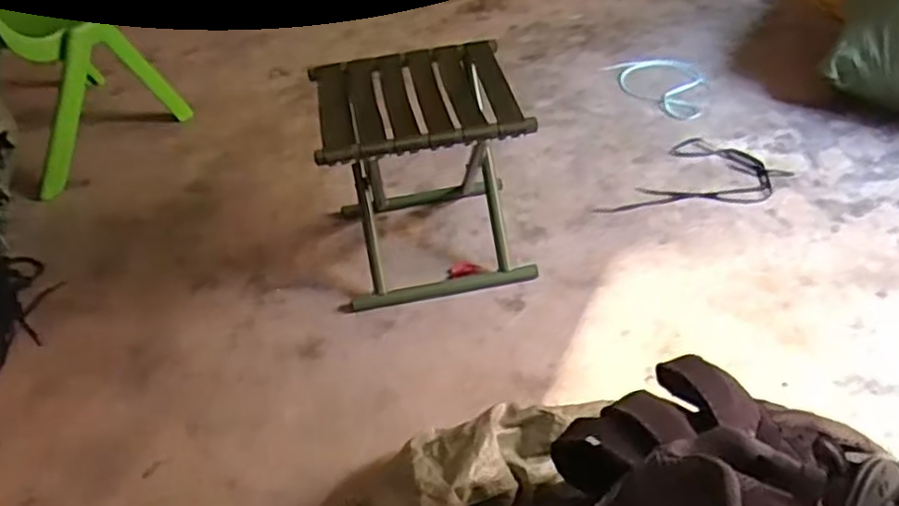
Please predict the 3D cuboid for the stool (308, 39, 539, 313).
[{"bbox_3d":[-0.041,-0.122,1.152,0.294,0.312,0.260,-11,43,-4],"label":"stool"}]

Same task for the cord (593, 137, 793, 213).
[{"bbox_3d":[0.453,-0.117,1.309,0.211,0.014,0.298,31,54,34],"label":"cord"}]

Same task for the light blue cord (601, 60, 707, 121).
[{"bbox_3d":[0.445,-0.362,1.564,0.215,0.024,0.212,7,44,16],"label":"light blue cord"}]

